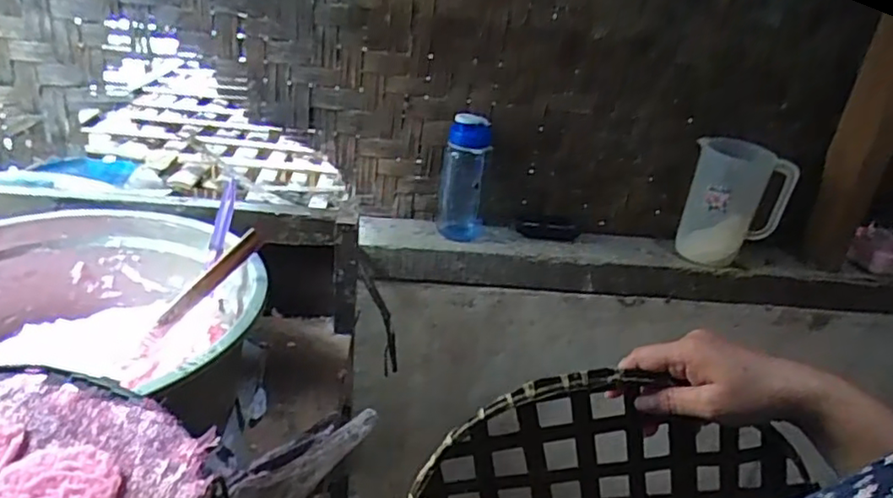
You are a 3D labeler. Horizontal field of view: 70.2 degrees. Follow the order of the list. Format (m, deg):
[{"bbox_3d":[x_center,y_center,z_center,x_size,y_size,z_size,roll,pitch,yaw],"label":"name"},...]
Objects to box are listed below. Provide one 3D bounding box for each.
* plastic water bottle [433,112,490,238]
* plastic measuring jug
[{"bbox_3d":[0.027,-0.114,1.010,0.079,0.198,0.069,4,28,1],"label":"plastic water bottle"},{"bbox_3d":[0.455,-0.065,1.007,0.131,0.197,0.095,9,29,11],"label":"plastic measuring jug"}]

